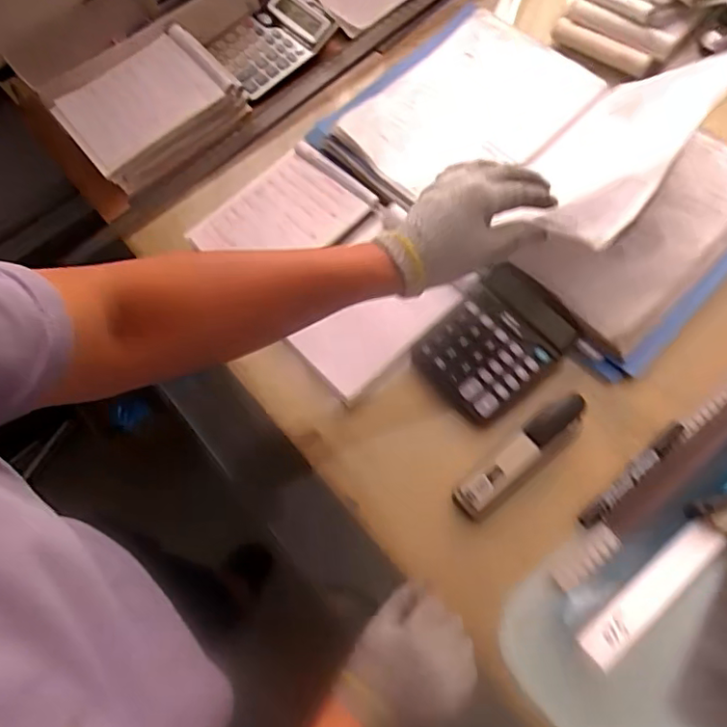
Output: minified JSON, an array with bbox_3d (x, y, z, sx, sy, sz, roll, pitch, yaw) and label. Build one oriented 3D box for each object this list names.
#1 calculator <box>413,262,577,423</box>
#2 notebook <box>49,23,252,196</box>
[{"bbox_3d":[0.137,-0.021,0.608,0.140,0.032,0.112,-43,72,-13],"label":"calculator"},{"bbox_3d":[-0.261,-0.318,0.719,0.197,0.042,0.140,-40,96,-13],"label":"notebook"}]

